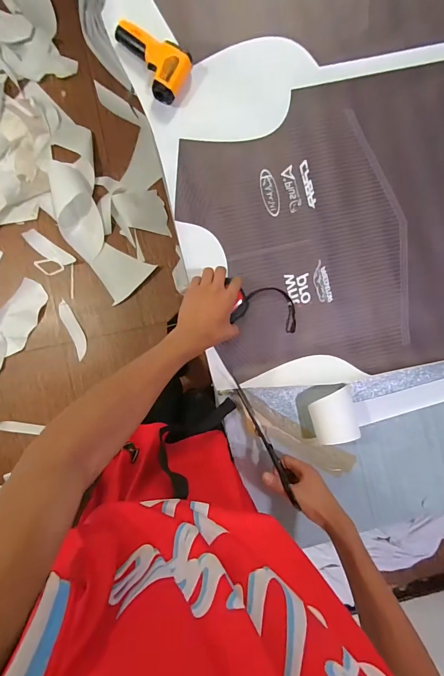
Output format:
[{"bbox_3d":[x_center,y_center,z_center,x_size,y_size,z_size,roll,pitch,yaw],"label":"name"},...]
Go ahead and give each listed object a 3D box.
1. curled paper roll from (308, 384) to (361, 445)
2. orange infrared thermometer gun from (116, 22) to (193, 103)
[{"bbox_3d":[0.195,0.135,0.606,0.088,0.045,0.088,0,89,-3],"label":"curled paper roll"},{"bbox_3d":[-0.132,-0.486,0.609,0.141,0.036,0.091,27,88,-2],"label":"orange infrared thermometer gun"}]

